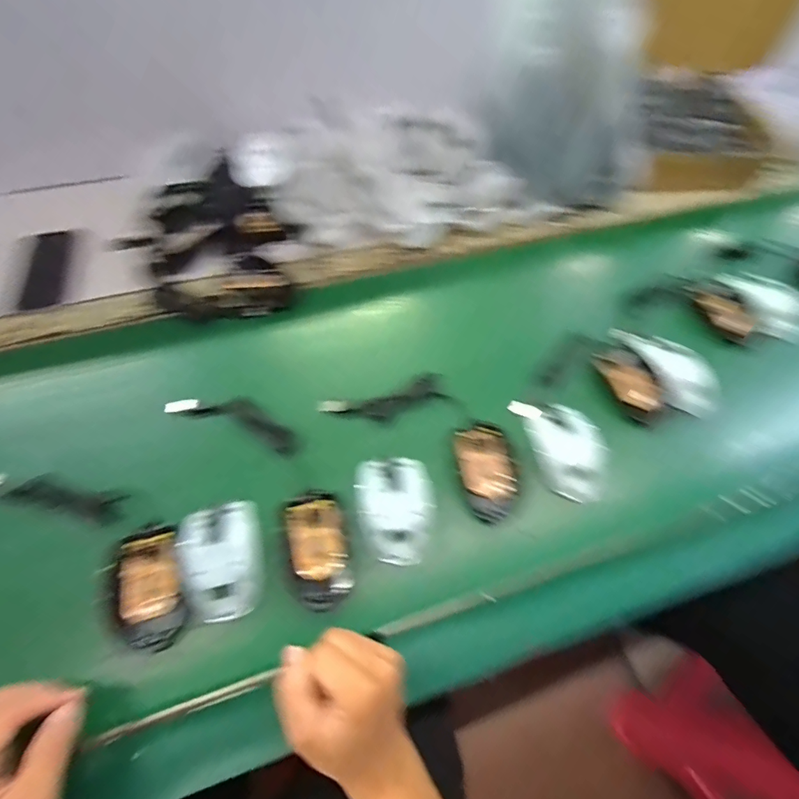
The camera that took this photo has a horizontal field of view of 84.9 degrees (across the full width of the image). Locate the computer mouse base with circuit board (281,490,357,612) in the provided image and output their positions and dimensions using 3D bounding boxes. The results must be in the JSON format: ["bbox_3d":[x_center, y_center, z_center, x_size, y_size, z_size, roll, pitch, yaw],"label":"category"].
[{"bbox_3d":[-0.076,0.138,0.407,0.059,0.035,0.104,-13,56,-10],"label":"computer mouse base with circuit board"}]

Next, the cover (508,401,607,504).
[{"bbox_3d":[0.173,0.054,0.466,0.077,0.044,0.112,-10,55,-8],"label":"cover"}]

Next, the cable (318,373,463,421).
[{"bbox_3d":[-0.015,0.001,0.481,0.141,0.022,0.045,-12,56,-9],"label":"cable"}]

